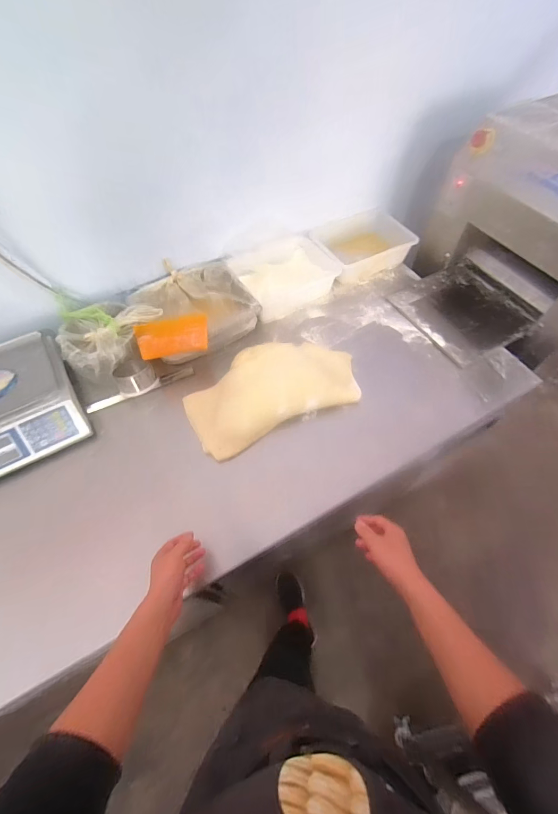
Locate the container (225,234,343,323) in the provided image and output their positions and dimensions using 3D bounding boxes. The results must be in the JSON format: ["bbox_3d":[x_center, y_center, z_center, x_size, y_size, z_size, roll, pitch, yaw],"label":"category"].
[{"bbox_3d":[0.026,-0.449,1.157,0.323,0.103,0.236,-29,63,-15],"label":"container"}]

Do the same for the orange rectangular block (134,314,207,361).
[{"bbox_3d":[-0.295,-0.202,0.984,0.215,0.026,0.106,-19,86,-38],"label":"orange rectangular block"}]

